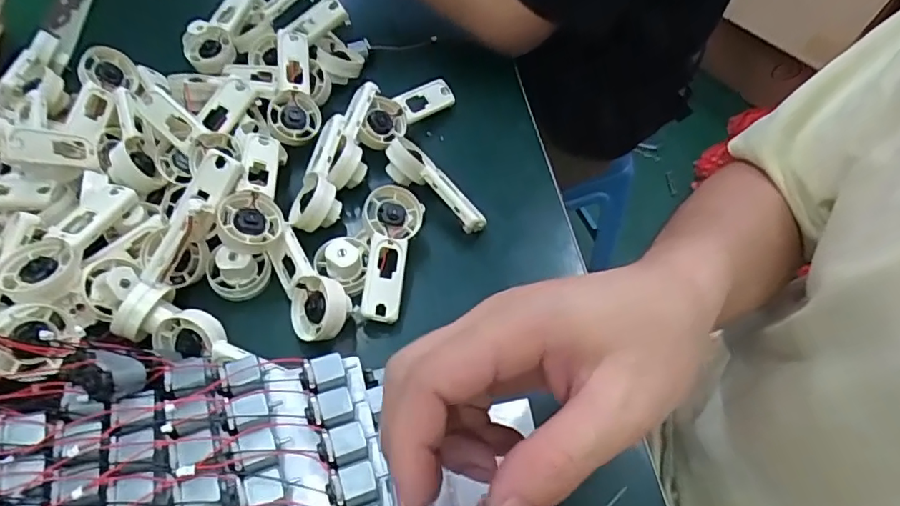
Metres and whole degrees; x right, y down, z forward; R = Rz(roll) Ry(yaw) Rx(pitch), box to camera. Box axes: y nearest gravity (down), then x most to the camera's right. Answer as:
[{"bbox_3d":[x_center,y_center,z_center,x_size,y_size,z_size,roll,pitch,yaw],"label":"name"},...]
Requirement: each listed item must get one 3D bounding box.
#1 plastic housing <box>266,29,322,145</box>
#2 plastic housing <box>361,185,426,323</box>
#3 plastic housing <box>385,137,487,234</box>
[{"bbox_3d":[-0.122,-0.130,0.427,0.037,0.022,0.091,-4,80,-3],"label":"plastic housing"},{"bbox_3d":[-0.041,0.000,0.365,0.039,0.016,0.093,12,64,-15],"label":"plastic housing"},{"bbox_3d":[-0.013,-0.050,0.393,0.028,0.025,0.088,-35,63,-21],"label":"plastic housing"}]

